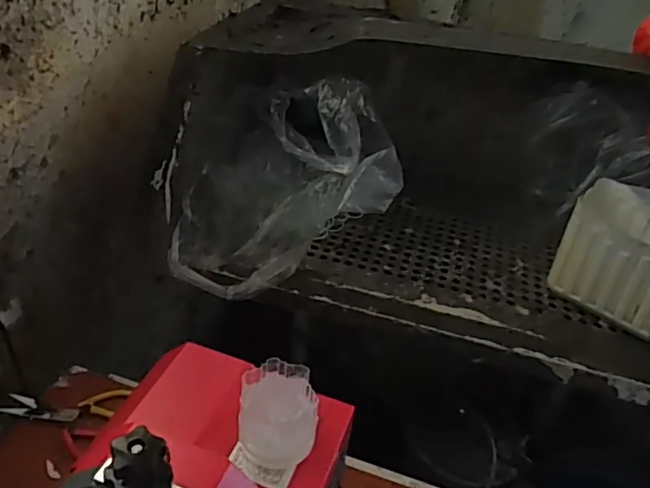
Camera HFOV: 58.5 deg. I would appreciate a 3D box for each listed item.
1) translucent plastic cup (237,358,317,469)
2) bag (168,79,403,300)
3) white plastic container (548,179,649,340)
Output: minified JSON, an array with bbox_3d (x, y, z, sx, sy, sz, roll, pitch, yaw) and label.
[{"bbox_3d":[-0.046,0.167,0.563,0.071,0.073,0.084,1,36,-8],"label":"translucent plastic cup"},{"bbox_3d":[-0.059,-0.082,0.919,0.334,0.246,0.281,8,36,2],"label":"bag"},{"bbox_3d":[0.465,0.016,0.885,0.189,0.166,0.134,27,41,26],"label":"white plastic container"}]

